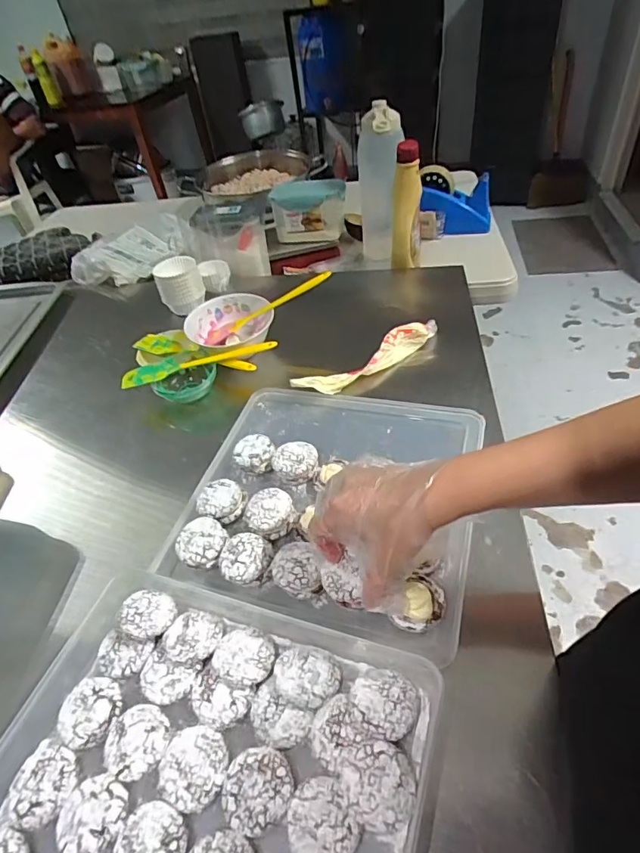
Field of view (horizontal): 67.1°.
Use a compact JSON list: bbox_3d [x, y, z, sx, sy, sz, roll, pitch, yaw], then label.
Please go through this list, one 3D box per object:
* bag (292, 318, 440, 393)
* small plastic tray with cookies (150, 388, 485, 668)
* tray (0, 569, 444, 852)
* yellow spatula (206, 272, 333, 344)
[{"bbox_3d":[0.067,-0.090,0.649,0.225,0.042,0.044,-31,49,-21],"label":"bag"},{"bbox_3d":[0.011,0.061,0.515,0.297,0.048,0.279,11,47,17],"label":"small plastic tray with cookies"},{"bbox_3d":[-0.100,0.270,0.319,0.304,0.037,0.305,12,47,17],"label":"tray"},{"bbox_3d":[-0.078,-0.171,0.703,0.206,0.012,0.033,-26,43,12],"label":"yellow spatula"}]

